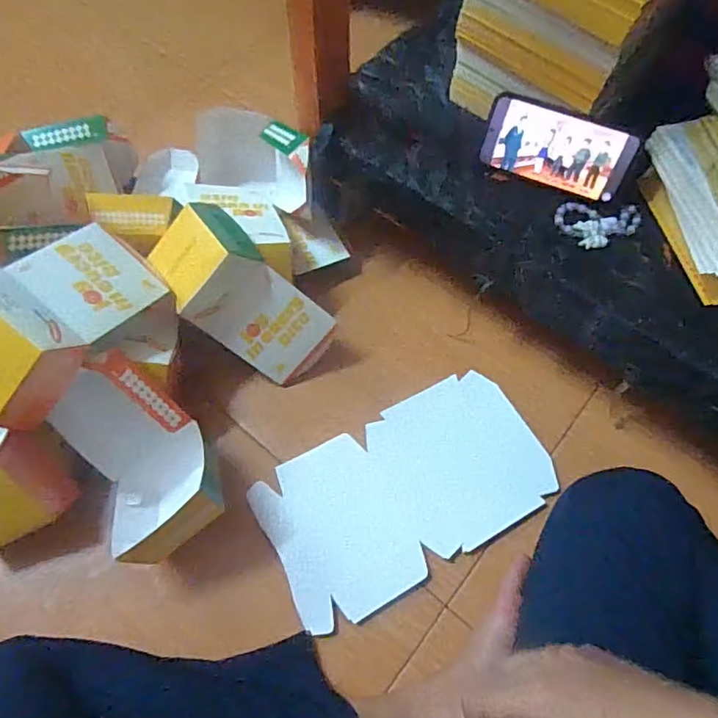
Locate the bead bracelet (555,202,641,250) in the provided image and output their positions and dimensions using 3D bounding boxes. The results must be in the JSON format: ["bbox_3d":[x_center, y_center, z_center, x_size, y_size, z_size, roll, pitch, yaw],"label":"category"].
[{"bbox_3d":[0.259,-0.143,0.587,0.089,0.008,0.059,3,64,1],"label":"bead bracelet"}]

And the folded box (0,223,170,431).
[{"bbox_3d":[-0.292,-0.038,0.533,0.134,0.076,0.203,46,42,-1],"label":"folded box"}]

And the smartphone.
[{"bbox_3d":[0.215,-0.229,0.590,0.155,0.077,0.010,22,36,9],"label":"smartphone"}]

